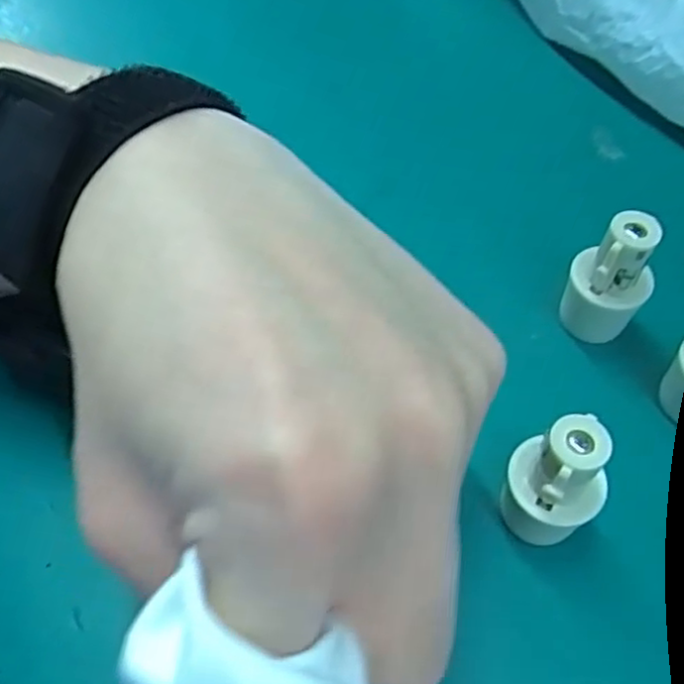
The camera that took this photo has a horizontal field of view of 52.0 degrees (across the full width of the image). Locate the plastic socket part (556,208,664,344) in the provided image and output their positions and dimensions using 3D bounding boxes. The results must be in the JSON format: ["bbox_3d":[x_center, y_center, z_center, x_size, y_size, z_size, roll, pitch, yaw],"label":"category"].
[{"bbox_3d":[0.079,-0.018,0.206,0.020,0.041,0.021,1,55,-1],"label":"plastic socket part"}]

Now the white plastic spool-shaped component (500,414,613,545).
[{"bbox_3d":[0.052,0.037,0.173,0.019,0.043,0.018,1,55,-1],"label":"white plastic spool-shaped component"}]

